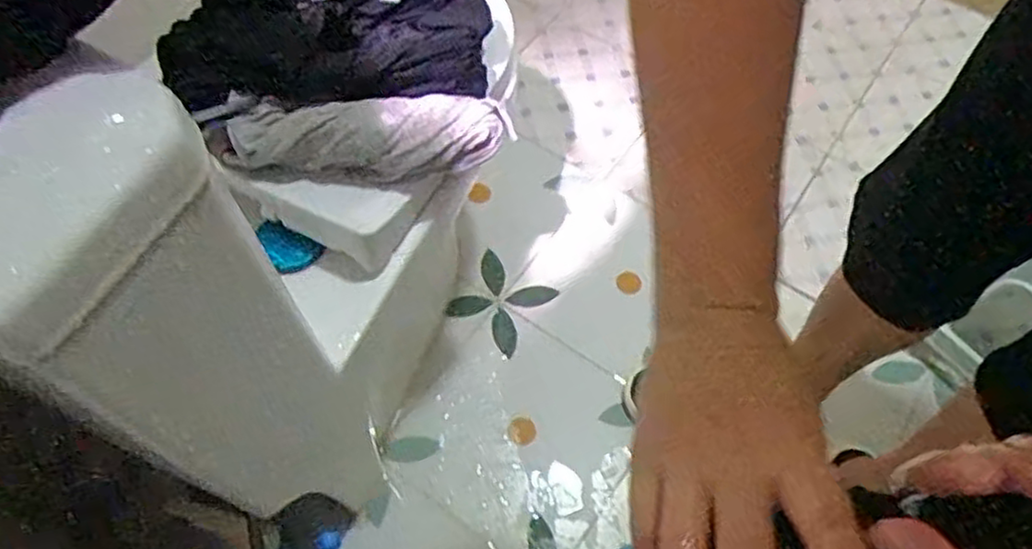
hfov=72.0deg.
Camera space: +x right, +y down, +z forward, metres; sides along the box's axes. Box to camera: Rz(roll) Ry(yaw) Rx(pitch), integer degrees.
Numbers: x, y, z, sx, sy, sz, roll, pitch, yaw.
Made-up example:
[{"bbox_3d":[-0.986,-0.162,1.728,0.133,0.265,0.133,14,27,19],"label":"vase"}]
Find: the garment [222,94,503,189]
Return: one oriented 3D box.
[{"bbox_3d":[-0.139,-0.130,0.665,0.257,0.056,0.075,-6,62,-6],"label":"garment"}]

